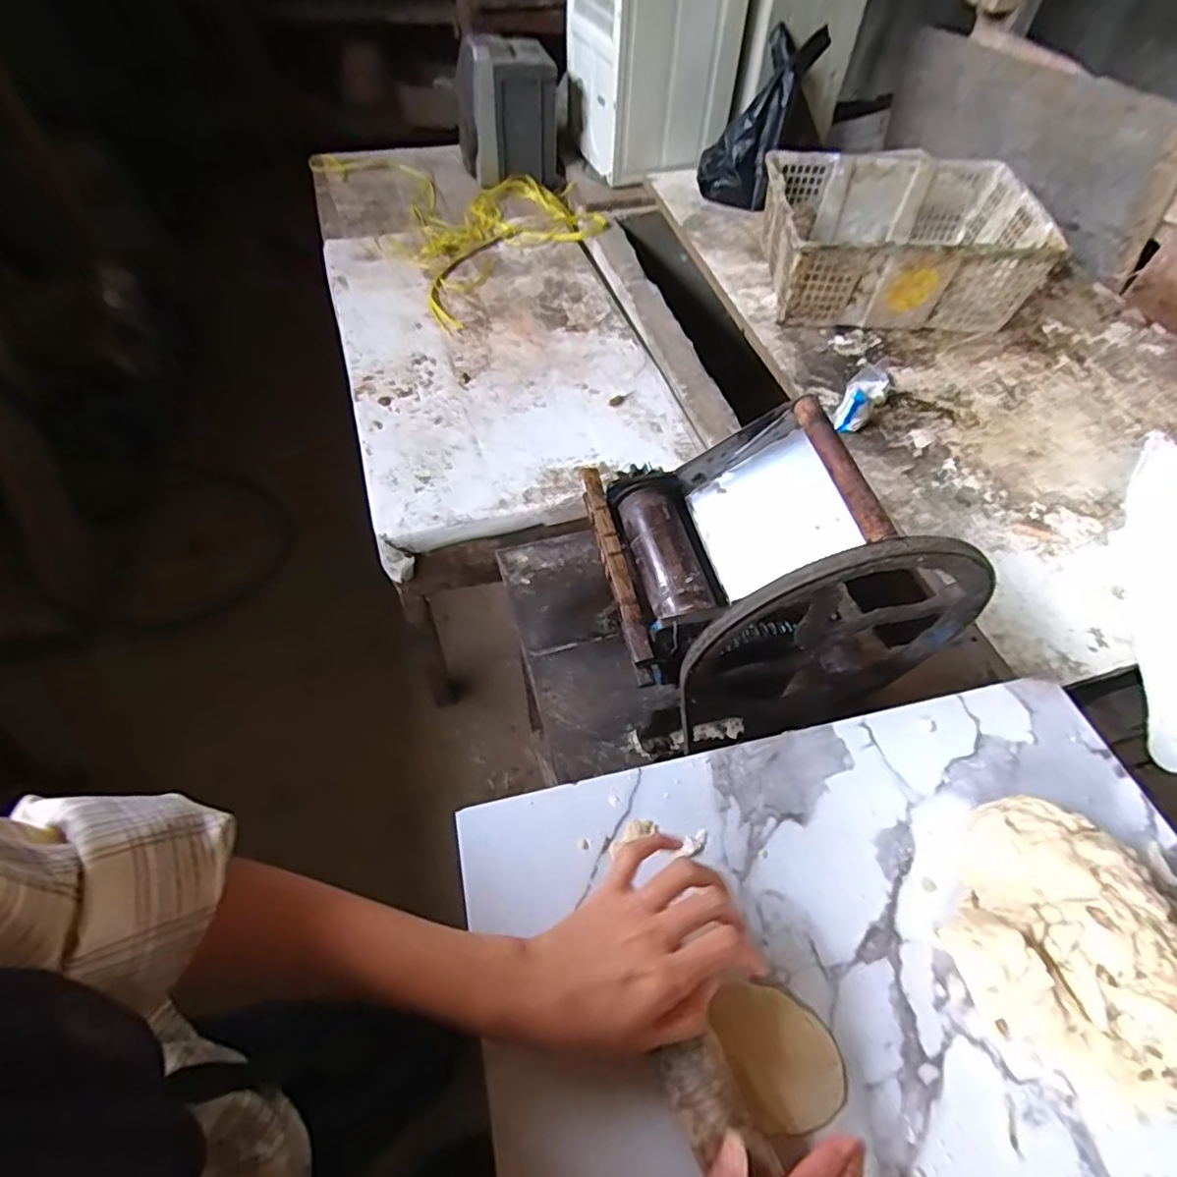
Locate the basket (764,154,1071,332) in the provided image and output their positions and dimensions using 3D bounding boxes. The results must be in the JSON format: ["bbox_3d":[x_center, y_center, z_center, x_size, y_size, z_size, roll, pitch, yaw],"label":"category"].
[{"bbox_3d":[0.582,-0.665,1.181,0.470,0.170,0.342,0,56,-1],"label":"basket"}]

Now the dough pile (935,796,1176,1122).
[{"bbox_3d":[0.296,0.206,0.366,0.138,0.064,0.146,0,56,-1],"label":"dough pile"}]

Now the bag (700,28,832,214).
[{"bbox_3d":[0.383,-1.016,1.336,0.181,0.341,0.106,42,28,25],"label":"bag"}]

